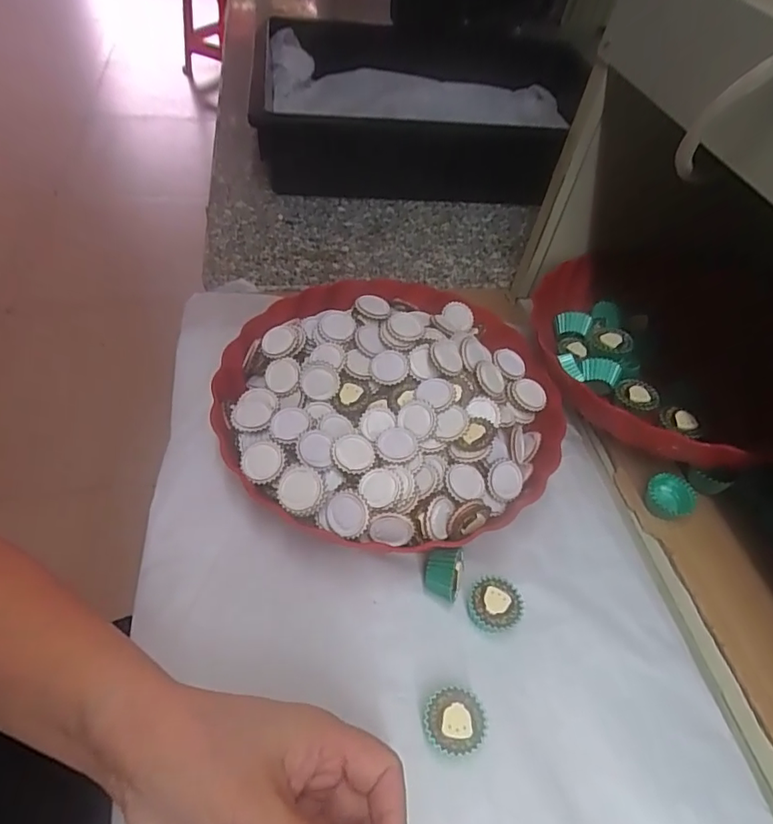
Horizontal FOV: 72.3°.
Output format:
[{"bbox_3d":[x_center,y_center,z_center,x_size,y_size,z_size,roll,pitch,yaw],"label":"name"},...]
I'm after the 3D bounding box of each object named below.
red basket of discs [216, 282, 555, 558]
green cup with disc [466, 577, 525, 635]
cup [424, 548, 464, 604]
[{"bbox_3d":[0.003,-0.011,0.389,0.243,0.059,0.240,16,50,5],"label":"red basket of discs"},{"bbox_3d":[0.067,0.118,0.325,0.030,0.017,0.029,4,50,-5],"label":"green cup with disc"},{"bbox_3d":[0.036,0.102,0.330,0.025,0.024,0.028,14,50,3],"label":"cup"}]

